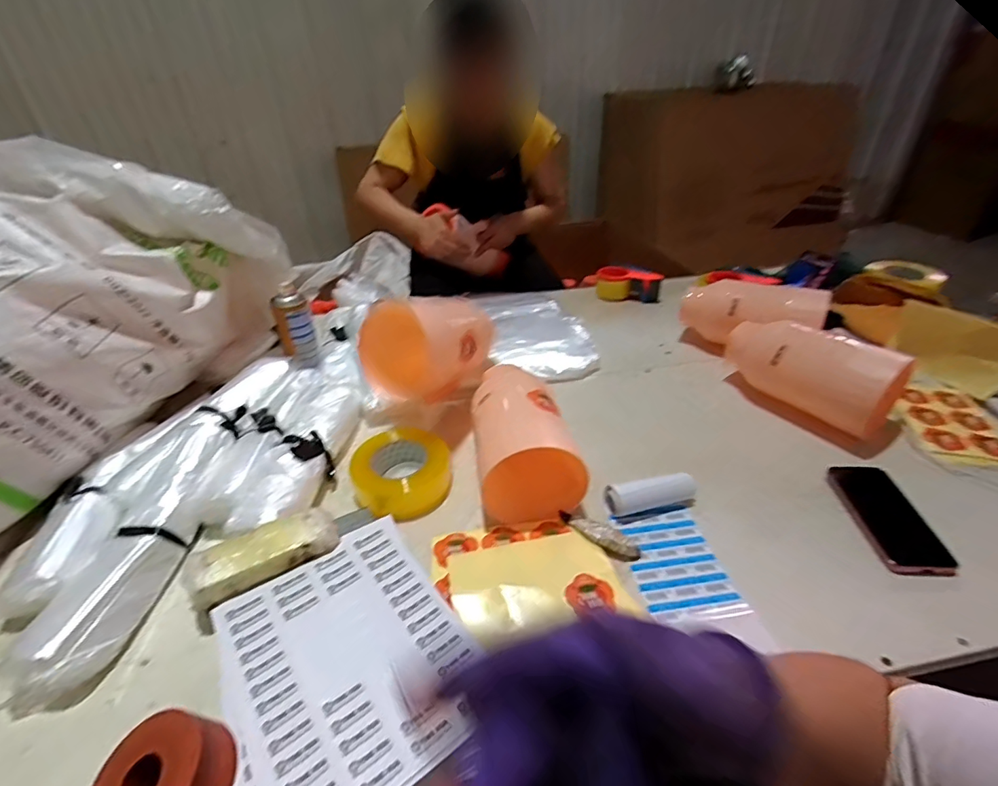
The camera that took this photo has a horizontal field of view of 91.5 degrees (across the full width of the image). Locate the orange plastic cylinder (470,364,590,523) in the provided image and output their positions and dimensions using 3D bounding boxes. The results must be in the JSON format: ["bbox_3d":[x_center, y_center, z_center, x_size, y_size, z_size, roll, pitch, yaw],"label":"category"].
[{"bbox_3d":[0.027,0.047,0.701,0.121,0.108,0.244,-7,36,-6],"label":"orange plastic cylinder"}]

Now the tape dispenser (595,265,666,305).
[{"bbox_3d":[0.319,-0.269,1.204,0.154,0.074,0.060,7,37,13],"label":"tape dispenser"}]

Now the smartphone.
[{"bbox_3d":[0.499,0.157,0.633,0.082,0.016,0.173,-4,41,2],"label":"smartphone"}]

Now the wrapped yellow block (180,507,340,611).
[{"bbox_3d":[-0.272,0.183,0.564,0.158,0.031,0.062,-23,40,-26],"label":"wrapped yellow block"}]

